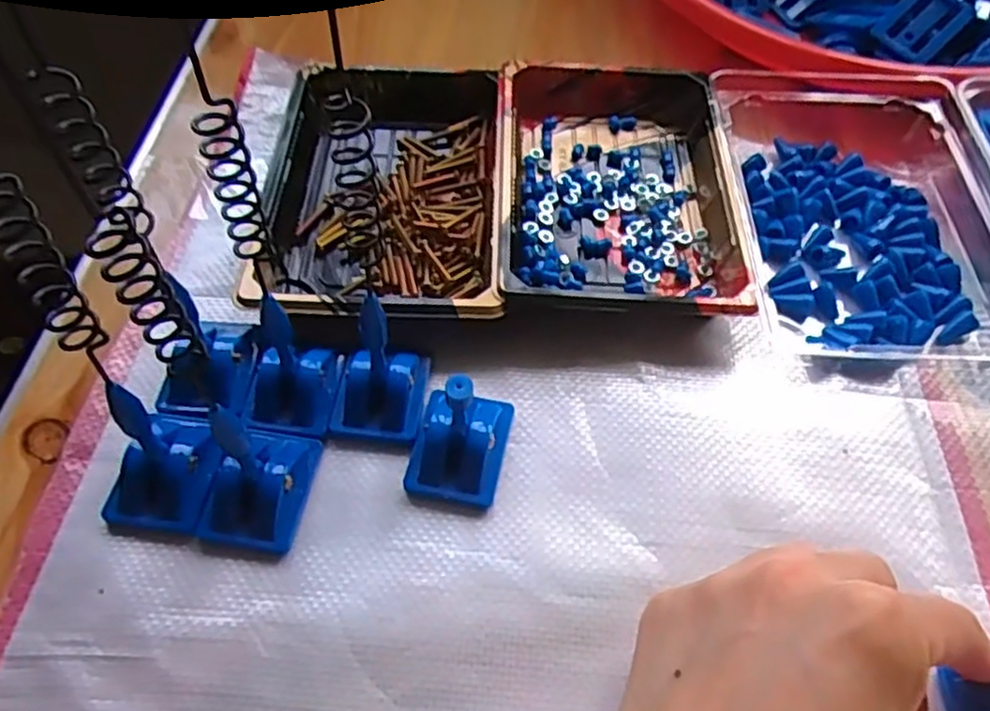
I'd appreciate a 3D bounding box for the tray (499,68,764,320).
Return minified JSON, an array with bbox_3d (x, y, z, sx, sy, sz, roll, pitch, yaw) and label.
[{"bbox_3d":[0.059,-0.083,0.347,0.113,0.028,0.160,1,55,0],"label":"tray"}]

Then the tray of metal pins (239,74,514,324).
[{"bbox_3d":[-0.055,-0.082,0.347,0.116,0.023,0.161,1,55,0],"label":"tray of metal pins"}]

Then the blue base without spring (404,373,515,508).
[{"bbox_3d":[-0.013,0.030,0.272,0.033,0.028,0.045,10,55,6],"label":"blue base without spring"}]

